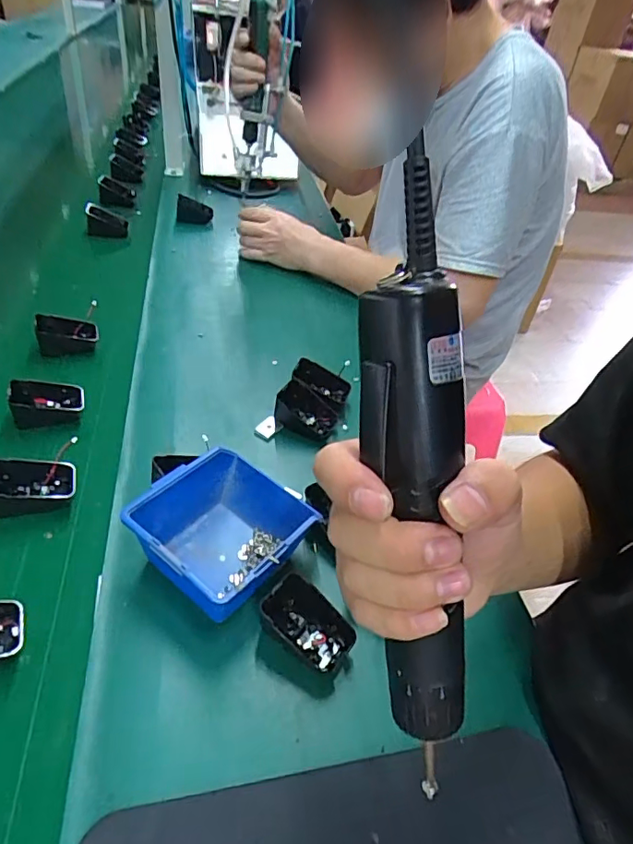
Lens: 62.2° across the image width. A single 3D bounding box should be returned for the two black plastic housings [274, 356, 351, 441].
[{"bbox_3d":[-0.002,-0.026,0.599,0.066,0.045,0.096,17,41,11],"label":"two black plastic housings"}]

